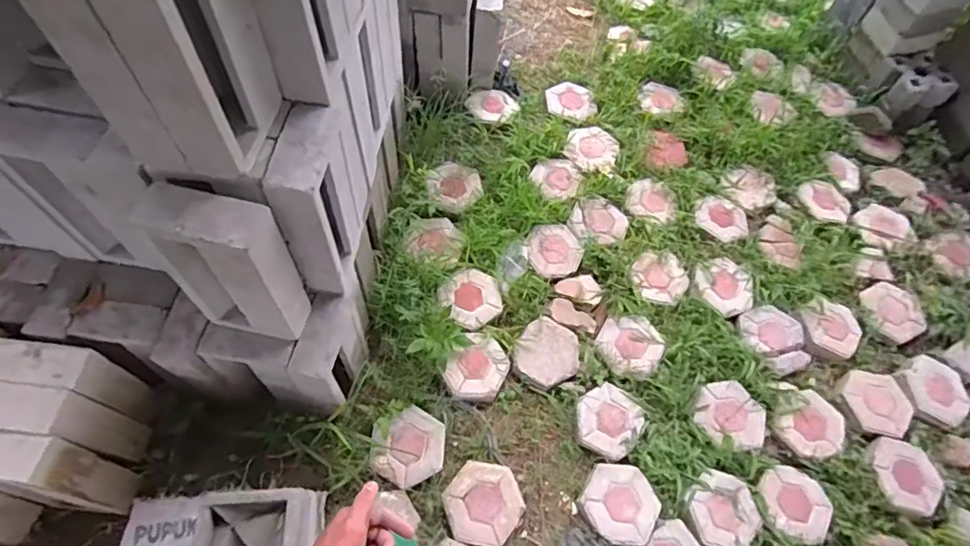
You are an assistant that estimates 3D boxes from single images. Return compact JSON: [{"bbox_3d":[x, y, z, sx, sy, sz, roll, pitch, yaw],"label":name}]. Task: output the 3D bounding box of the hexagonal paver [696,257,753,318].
[{"bbox_3d":[0.788,0.044,1.712,0.200,0.038,0.186,36,69,13],"label":"hexagonal paver"}]

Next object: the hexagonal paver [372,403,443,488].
[{"bbox_3d":[-0.206,0.474,1.414,0.198,0.050,0.180,-27,70,-14],"label":"hexagonal paver"}]

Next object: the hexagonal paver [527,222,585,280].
[{"bbox_3d":[0.235,-0.080,1.743,0.189,0.029,0.194,3,66,-1],"label":"hexagonal paver"}]

